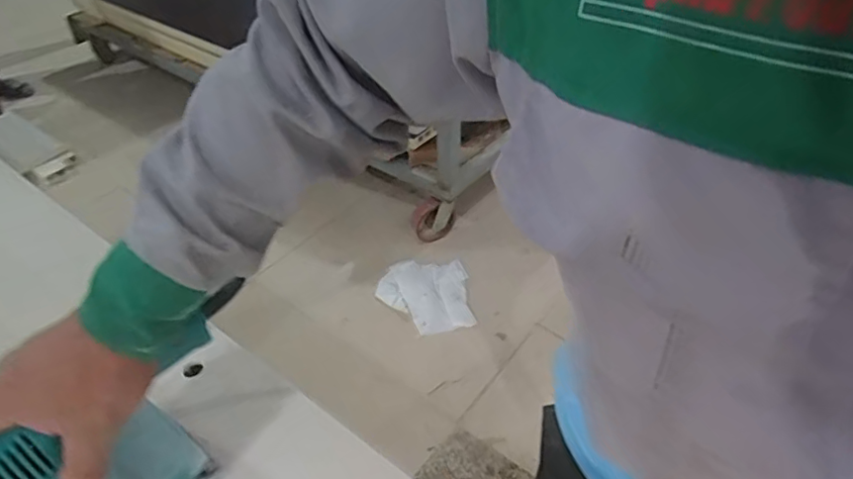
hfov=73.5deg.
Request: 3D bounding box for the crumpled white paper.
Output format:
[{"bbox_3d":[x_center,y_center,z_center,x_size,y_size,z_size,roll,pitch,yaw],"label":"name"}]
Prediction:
[{"bbox_3d":[-0.005,0.168,1.722,0.263,0.030,0.270,-8,41,-5],"label":"crumpled white paper"}]

